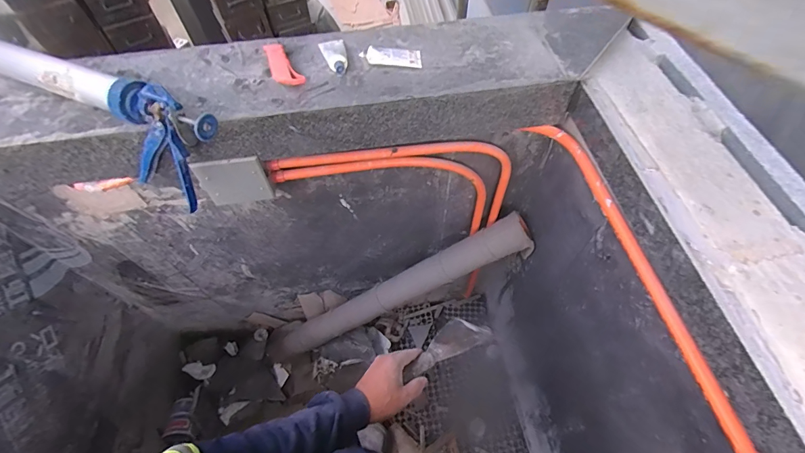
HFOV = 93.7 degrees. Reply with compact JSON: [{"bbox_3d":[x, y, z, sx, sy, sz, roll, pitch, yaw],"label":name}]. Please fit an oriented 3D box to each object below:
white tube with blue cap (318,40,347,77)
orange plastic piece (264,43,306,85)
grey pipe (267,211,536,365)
[{"bbox_3d":[-0.122,-0.304,0.658,0.043,0.022,0.107,-9,60,-6],"label":"white tube with blue cap"},{"bbox_3d":[-0.211,-0.279,0.649,0.043,0.012,0.130,-28,63,-16],"label":"orange plastic piece"},{"bbox_3d":[-0.081,0.252,1.231,1.075,0.115,0.099,-31,56,26],"label":"grey pipe"}]

